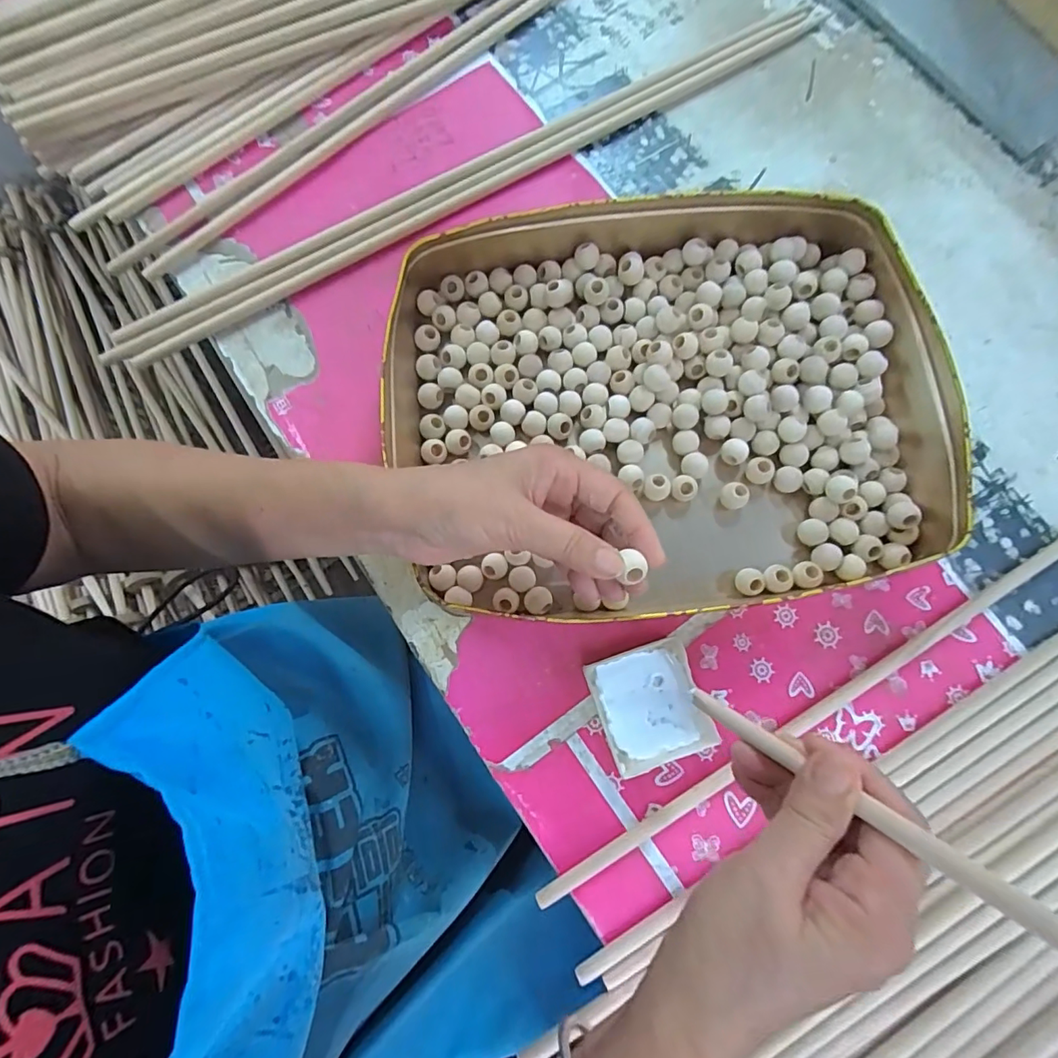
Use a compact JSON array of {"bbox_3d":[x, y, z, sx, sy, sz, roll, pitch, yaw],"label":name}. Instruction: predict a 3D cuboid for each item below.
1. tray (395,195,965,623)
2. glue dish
[{"bbox_3d":[0.093,-0.089,0.362,0.373,0.053,0.286,-7,78,0],"label":"tray"},{"bbox_3d":[0.084,0.122,0.351,0.070,0.015,0.075,-17,78,-2],"label":"glue dish"}]

